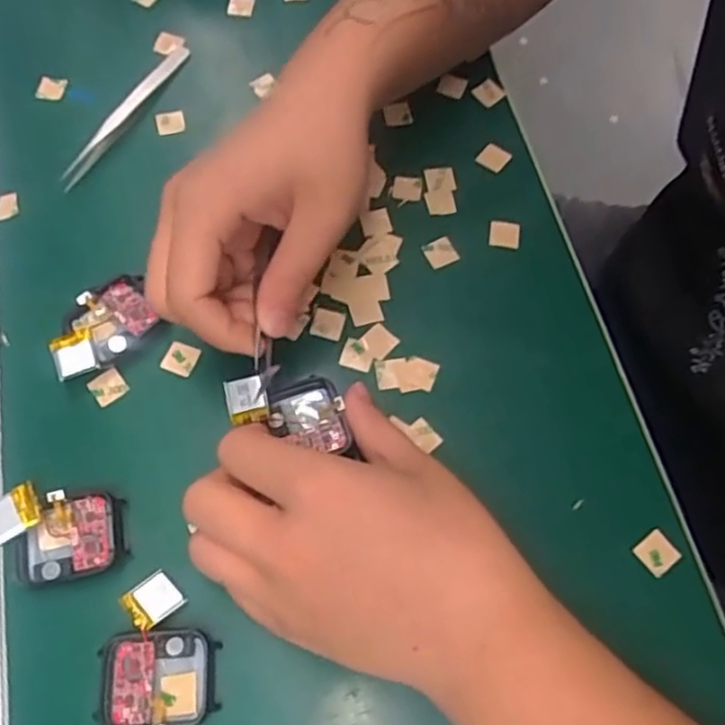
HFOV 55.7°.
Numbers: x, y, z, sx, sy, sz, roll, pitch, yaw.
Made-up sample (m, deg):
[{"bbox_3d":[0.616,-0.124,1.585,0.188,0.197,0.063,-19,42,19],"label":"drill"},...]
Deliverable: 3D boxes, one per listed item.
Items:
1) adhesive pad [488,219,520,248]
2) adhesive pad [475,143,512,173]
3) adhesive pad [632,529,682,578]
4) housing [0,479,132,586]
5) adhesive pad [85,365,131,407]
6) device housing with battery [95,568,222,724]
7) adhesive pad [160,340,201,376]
[{"bbox_3d":[0.076,-0.069,0.370,0.016,0.004,0.016,5,71,2],"label":"adhesive pad"},{"bbox_3d":[0.074,-0.116,0.388,0.016,0.004,0.015,36,78,15],"label":"adhesive pad"},{"bbox_3d":[0.131,0.084,0.304,0.016,0.004,0.015,-34,71,-14],"label":"adhesive pad"},{"bbox_3d":[-0.130,0.072,0.293,0.052,0.010,0.040,-10,67,-4],"label":"housing"},{"bbox_3d":[-0.123,0.012,0.331,0.016,0.004,0.015,-36,84,-10],"label":"adhesive pad"},{"bbox_3d":[-0.083,0.117,0.279,0.045,0.010,0.058,-5,67,-2],"label":"device housing with battery"},{"bbox_3d":[-0.089,-0.002,0.337,0.016,0.004,0.016,26,69,11],"label":"adhesive pad"}]

